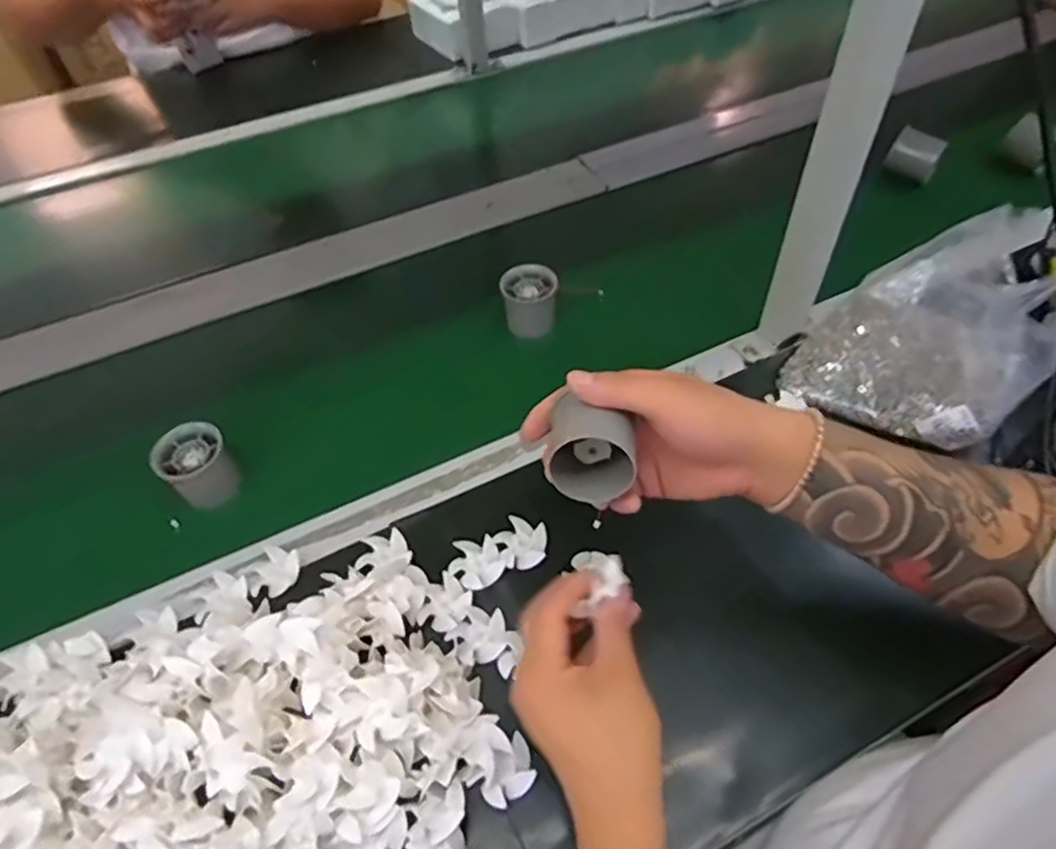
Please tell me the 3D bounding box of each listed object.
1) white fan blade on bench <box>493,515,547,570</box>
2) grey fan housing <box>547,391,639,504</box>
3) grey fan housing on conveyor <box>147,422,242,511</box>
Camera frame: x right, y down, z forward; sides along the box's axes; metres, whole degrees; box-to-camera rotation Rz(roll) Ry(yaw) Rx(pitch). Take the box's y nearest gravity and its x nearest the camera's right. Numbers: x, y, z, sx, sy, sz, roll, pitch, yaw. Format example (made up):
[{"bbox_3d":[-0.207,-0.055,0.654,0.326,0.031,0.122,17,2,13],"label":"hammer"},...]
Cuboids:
[{"bbox_3d":[-0.006,0.094,0.519,0.041,0.008,0.041,-2,53,2],"label":"white fan blade on bench"},{"bbox_3d":[0.036,0.015,0.387,0.046,0.042,0.046,-1,53,3],"label":"grey fan housing"},{"bbox_3d":[-0.284,0.042,0.570,0.054,0.073,0.059,34,62,25],"label":"grey fan housing on conveyor"}]

